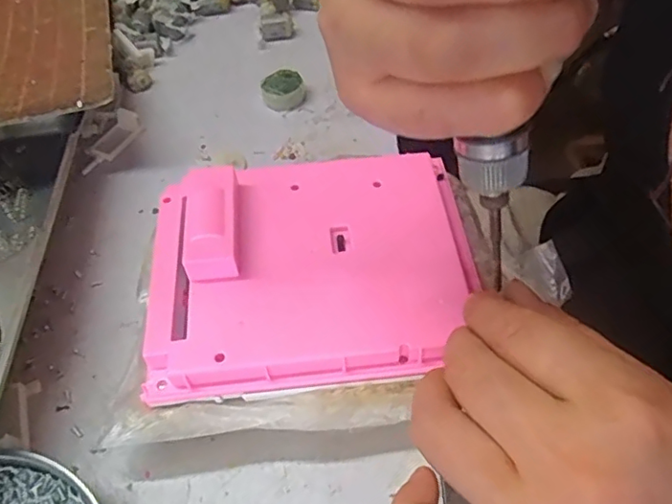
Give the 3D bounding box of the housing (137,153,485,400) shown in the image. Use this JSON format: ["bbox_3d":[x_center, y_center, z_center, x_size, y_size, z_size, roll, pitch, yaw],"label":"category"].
[{"bbox_3d":[-0.014,0.003,0.281,0.152,0.031,0.119,-4,52,-5],"label":"housing"}]

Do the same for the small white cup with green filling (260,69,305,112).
[{"bbox_3d":[-0.042,-0.127,0.441,0.029,0.014,0.031,-1,52,1],"label":"small white cup with green filling"}]

